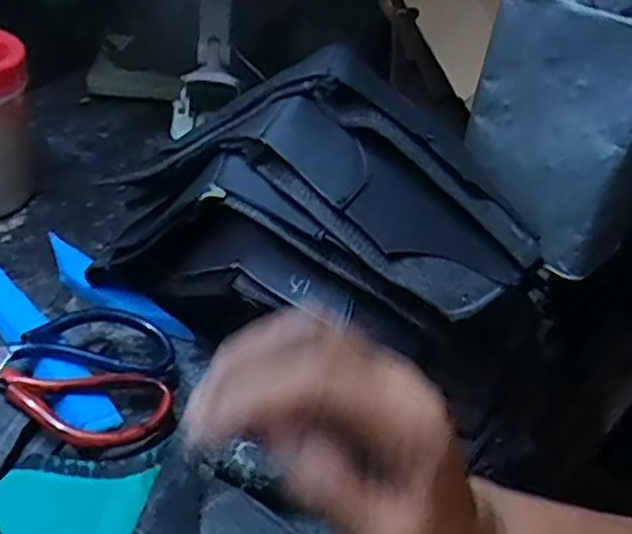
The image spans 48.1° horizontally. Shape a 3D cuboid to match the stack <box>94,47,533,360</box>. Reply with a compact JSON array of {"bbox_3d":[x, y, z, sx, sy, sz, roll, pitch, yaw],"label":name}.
[{"bbox_3d":[-0.008,-0.038,0.475,0.290,0.165,0.152,22,39,19],"label":"stack"}]

